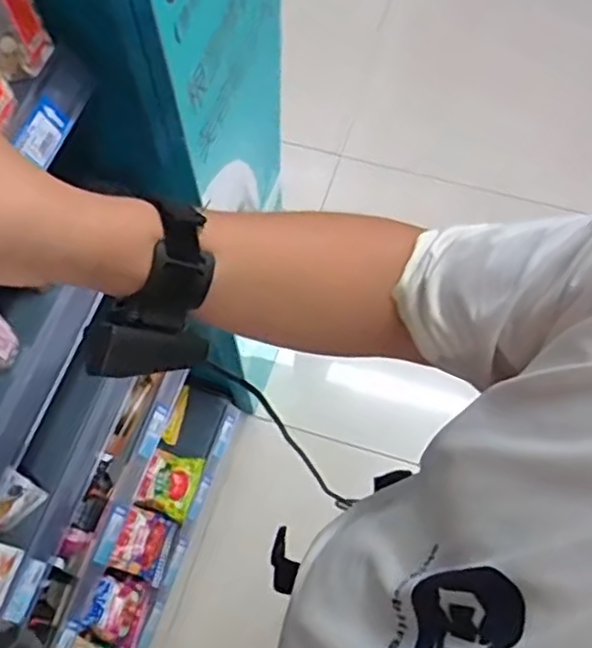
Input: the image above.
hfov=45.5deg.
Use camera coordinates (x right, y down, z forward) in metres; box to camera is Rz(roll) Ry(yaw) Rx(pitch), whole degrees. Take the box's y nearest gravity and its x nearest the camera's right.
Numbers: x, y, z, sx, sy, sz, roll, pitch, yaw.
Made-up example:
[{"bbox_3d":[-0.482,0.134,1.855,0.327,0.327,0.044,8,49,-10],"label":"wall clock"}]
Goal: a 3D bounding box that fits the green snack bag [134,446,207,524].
[{"bbox_3d":[-0.259,0.325,1.467,0.122,0.026,0.139,32,55,-23],"label":"green snack bag"}]

